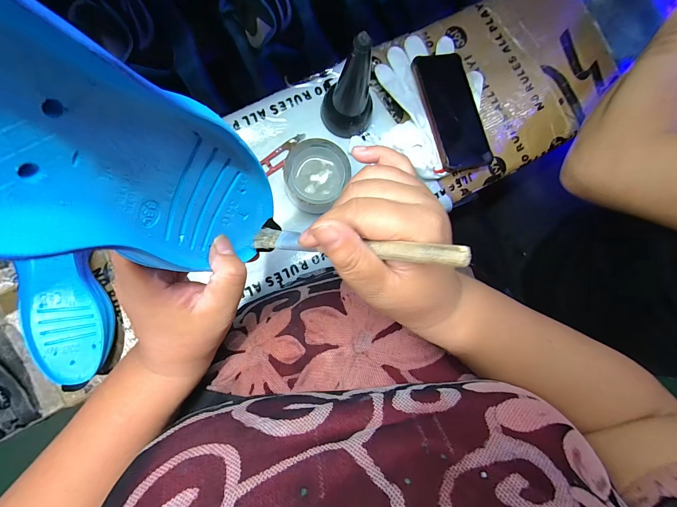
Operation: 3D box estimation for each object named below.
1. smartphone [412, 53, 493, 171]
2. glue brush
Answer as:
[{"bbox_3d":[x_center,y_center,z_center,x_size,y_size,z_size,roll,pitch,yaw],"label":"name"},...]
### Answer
[{"bbox_3d":[0.161,-0.203,0.446,0.085,0.012,0.168,-11,85,-16],"label":"smartphone"},{"bbox_3d":[-0.001,-0.006,0.196,0.159,0.007,0.014,6,84,38],"label":"glue brush"}]

